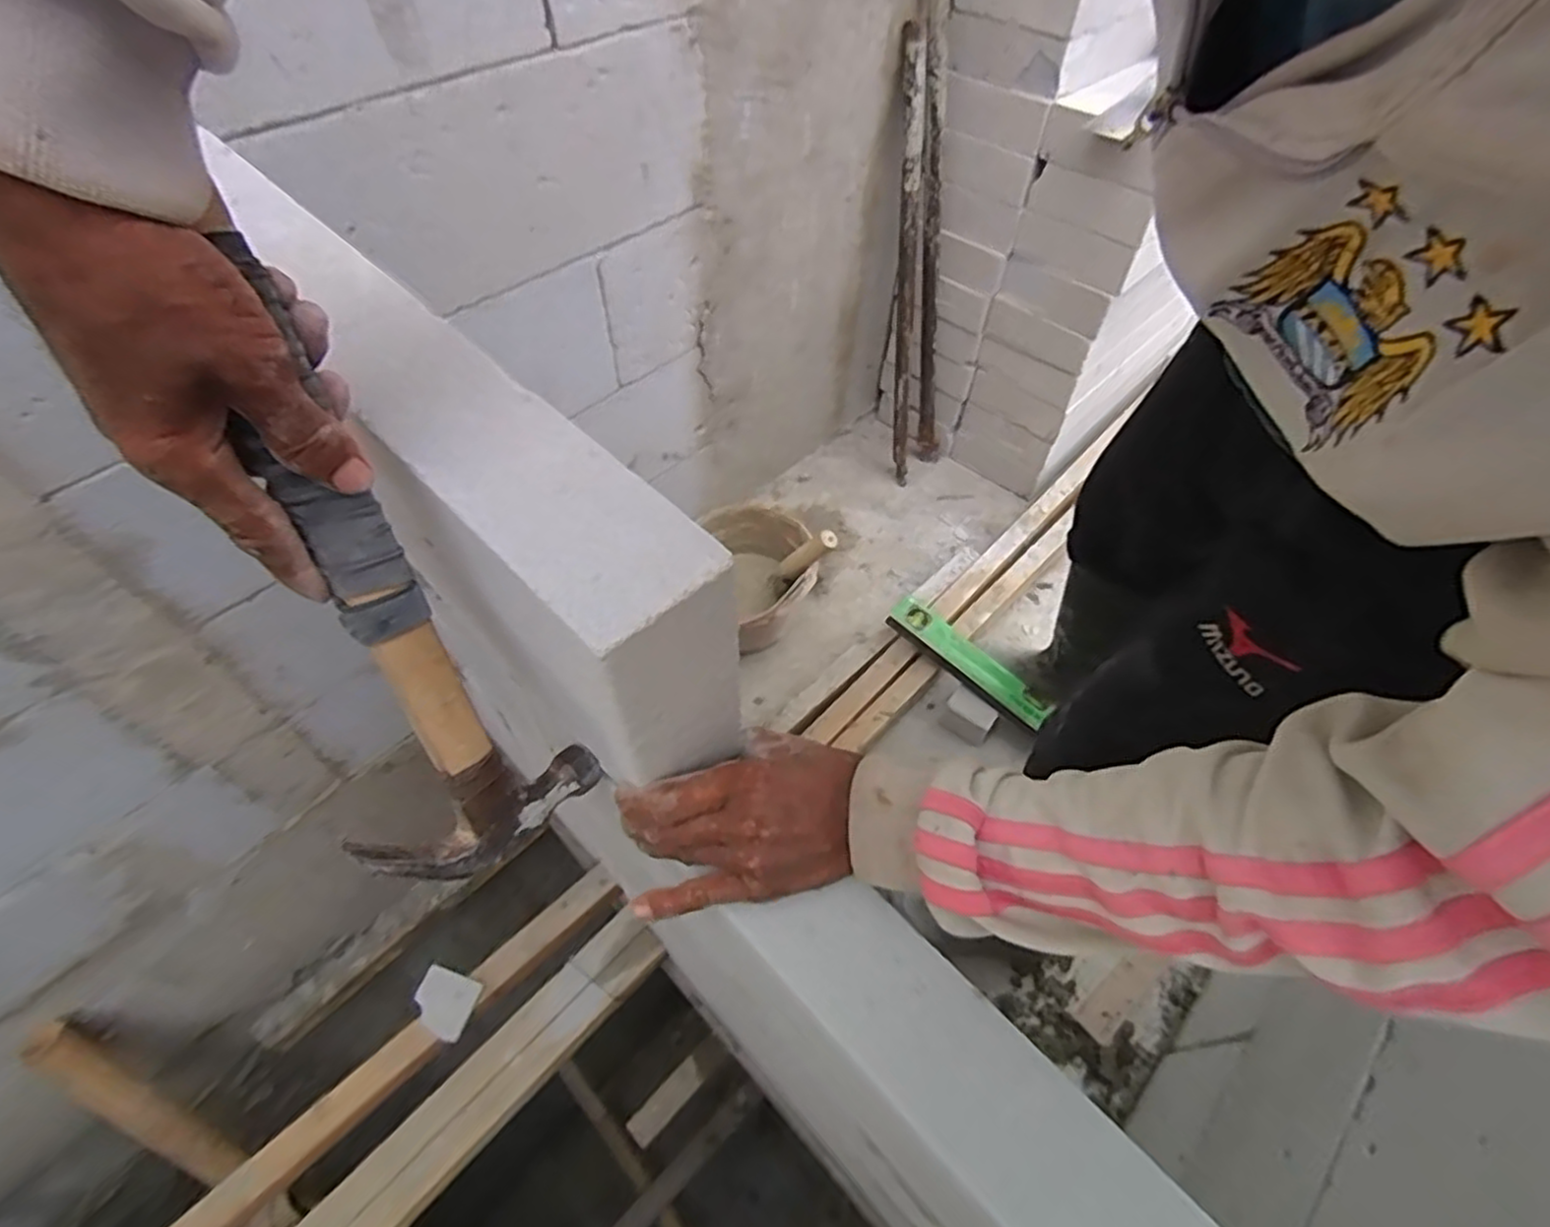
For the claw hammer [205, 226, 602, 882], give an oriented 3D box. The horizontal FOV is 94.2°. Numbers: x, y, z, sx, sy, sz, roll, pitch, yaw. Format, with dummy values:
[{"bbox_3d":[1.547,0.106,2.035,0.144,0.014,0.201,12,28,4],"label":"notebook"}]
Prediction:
[{"bbox_3d":[-0.181,0.001,0.337,0.109,0.303,0.049,-24,32,-18],"label":"claw hammer"}]

